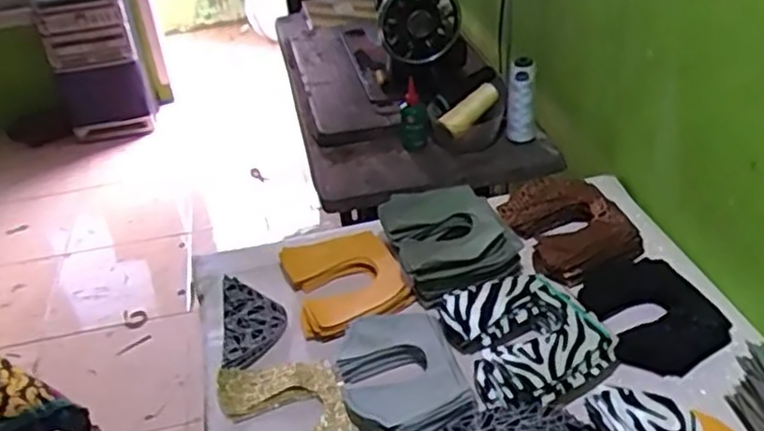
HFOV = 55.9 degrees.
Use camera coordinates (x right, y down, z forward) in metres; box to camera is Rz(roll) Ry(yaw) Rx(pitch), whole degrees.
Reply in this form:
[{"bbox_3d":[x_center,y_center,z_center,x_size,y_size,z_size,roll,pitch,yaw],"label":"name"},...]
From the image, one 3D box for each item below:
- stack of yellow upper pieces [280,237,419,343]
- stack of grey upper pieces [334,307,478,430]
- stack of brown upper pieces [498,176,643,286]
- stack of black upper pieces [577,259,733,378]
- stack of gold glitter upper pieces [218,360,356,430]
[{"bbox_3d":[-0.043,0.082,0.898,0.137,0.034,0.158,-14,36,-13],"label":"stack of yellow upper pieces"},{"bbox_3d":[0.016,0.159,0.758,0.116,0.020,0.173,-13,35,-11],"label":"stack of grey upper pieces"},{"bbox_3d":[0.245,0.018,0.946,0.139,0.049,0.170,-14,36,-12],"label":"stack of brown upper pieces"},{"bbox_3d":[0.304,0.103,0.818,0.126,0.053,0.166,-10,35,-7],"label":"stack of black upper pieces"},{"bbox_3d":[-0.098,0.207,0.743,0.121,0.020,0.159,-15,36,-14],"label":"stack of gold glitter upper pieces"}]

